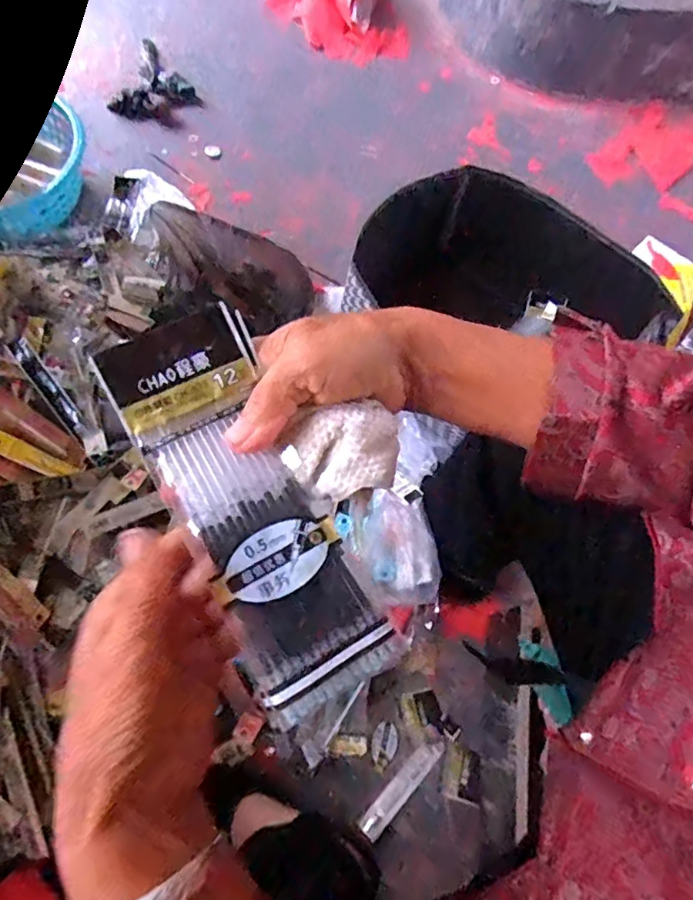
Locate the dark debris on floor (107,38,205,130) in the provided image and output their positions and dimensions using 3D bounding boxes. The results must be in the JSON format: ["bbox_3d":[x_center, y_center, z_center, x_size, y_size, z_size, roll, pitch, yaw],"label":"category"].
[{"bbox_3d":[-0.372,-0.761,1.100,0.162,0.024,0.226,11,67,3],"label":"dark debris on floor"}]

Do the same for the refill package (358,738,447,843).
[{"bbox_3d":[0.067,0.392,0.624,0.026,0.015,0.133,40,71,14],"label":"refill package"}]

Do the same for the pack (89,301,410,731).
[{"bbox_3d":[-0.043,0.023,0.238,0.063,0.018,0.182,-28,83,-13],"label":"pack"}]

